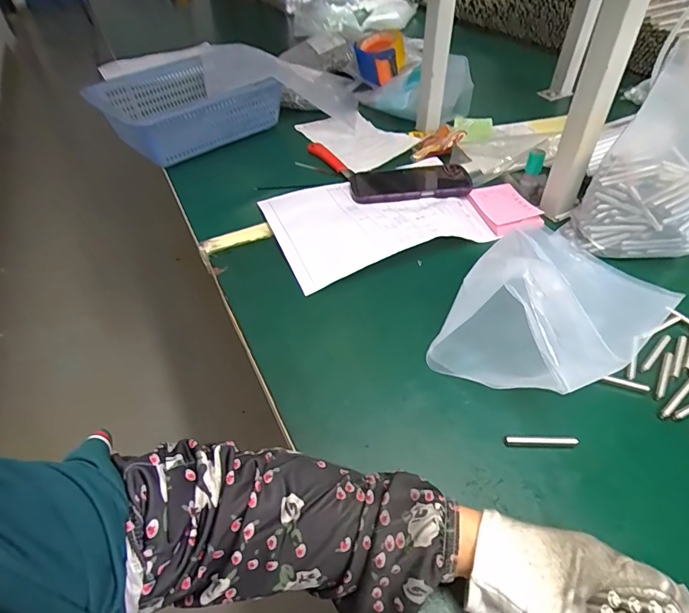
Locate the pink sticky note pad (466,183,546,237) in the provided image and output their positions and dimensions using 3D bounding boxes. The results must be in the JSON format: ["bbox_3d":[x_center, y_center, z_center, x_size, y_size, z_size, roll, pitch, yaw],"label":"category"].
[{"bbox_3d":[0.215,-0.136,0.608,0.069,0.011,0.109,-12,47,-8],"label":"pink sticky note pad"}]

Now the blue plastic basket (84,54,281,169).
[{"bbox_3d":[-0.277,-0.342,0.787,0.263,0.096,0.223,-30,52,-25],"label":"blue plastic basket"}]

